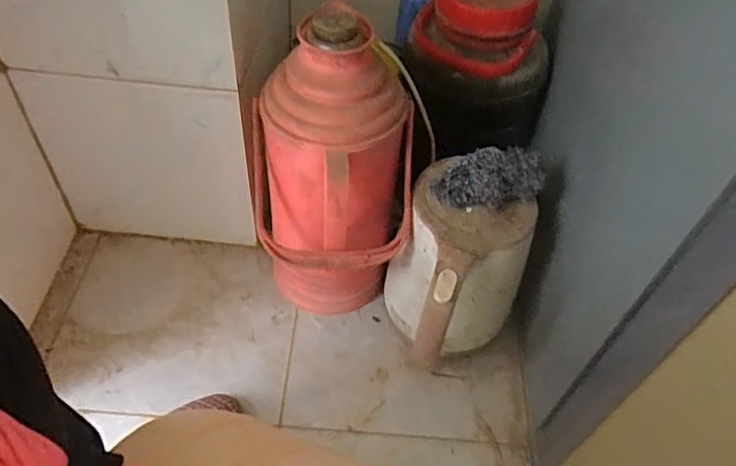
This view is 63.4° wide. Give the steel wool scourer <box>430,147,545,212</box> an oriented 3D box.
[{"bbox_3d":[0.134,-0.061,0.648,0.118,0.037,0.058,-11,53,-13],"label":"steel wool scourer"}]

